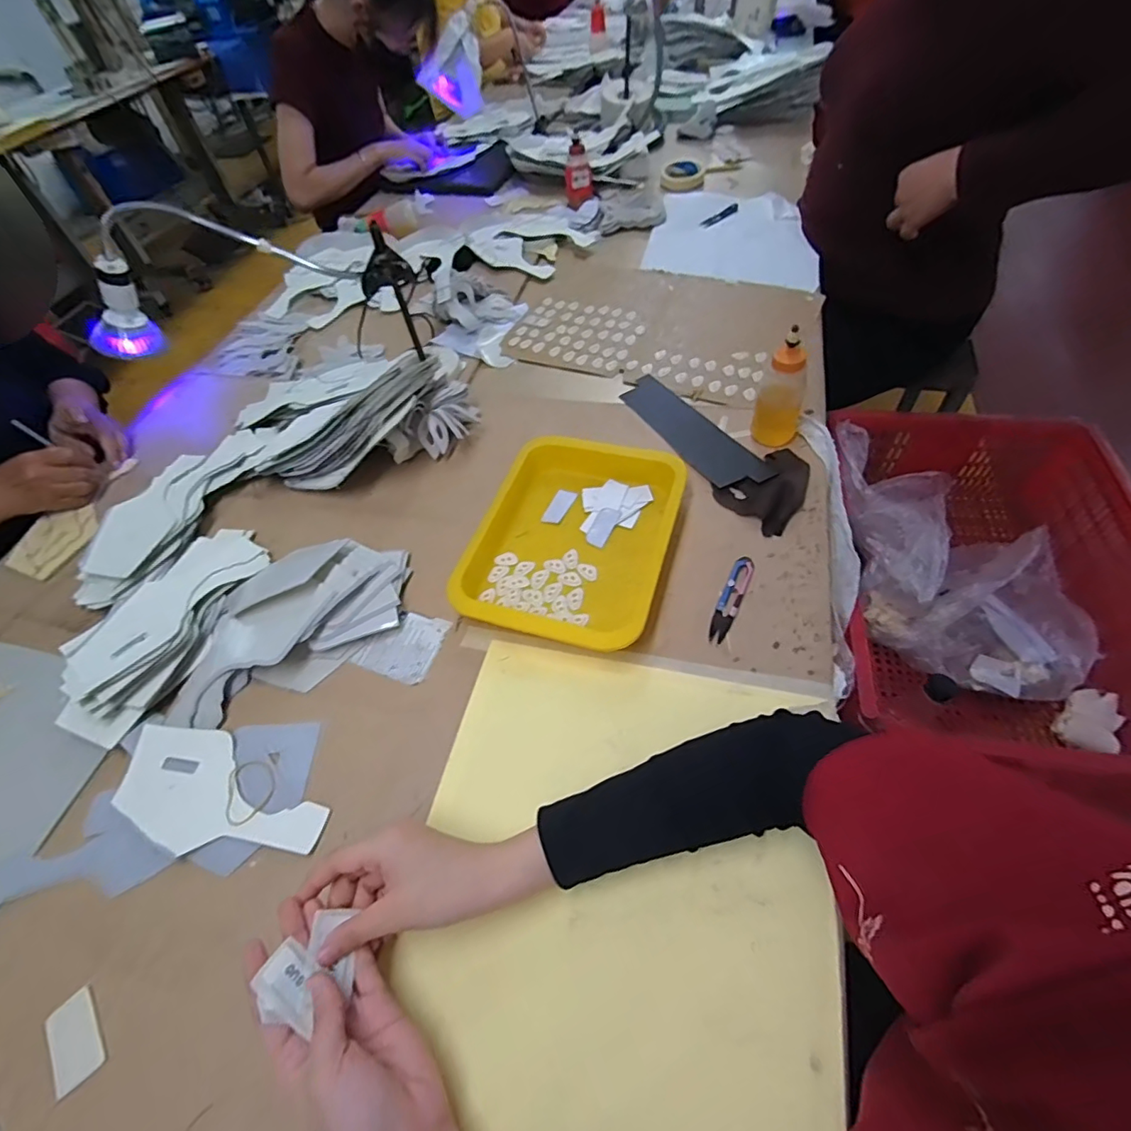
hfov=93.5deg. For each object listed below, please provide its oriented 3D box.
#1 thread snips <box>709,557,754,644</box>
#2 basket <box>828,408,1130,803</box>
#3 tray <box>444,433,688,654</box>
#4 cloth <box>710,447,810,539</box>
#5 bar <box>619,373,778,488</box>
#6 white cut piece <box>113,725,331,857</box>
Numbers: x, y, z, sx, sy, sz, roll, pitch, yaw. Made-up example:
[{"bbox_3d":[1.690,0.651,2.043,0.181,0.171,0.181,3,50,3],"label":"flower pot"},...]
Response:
[{"bbox_3d":[0.166,0.032,0.530,0.020,0.009,0.098,19,59,20],"label":"thread snips"},{"bbox_3d":[0.659,0.023,0.864,0.440,0.202,0.632,5,55,11],"label":"basket"},{"bbox_3d":[0.010,-0.033,0.574,0.202,0.043,0.256,12,57,15],"label":"tray"},{"bbox_3d":[0.236,-0.089,0.596,0.108,0.027,0.091,-27,56,-12],"label":"cloth"},{"bbox_3d":[0.158,-0.175,0.682,0.065,0.008,0.248,-29,56,-9],"label":"bar"},{"bbox_3d":[-0.311,0.206,0.466,0.206,0.010,0.089,24,54,20],"label":"white cut piece"}]

